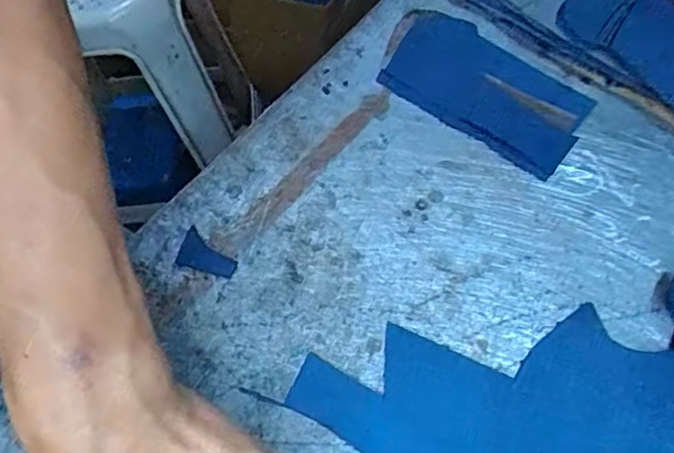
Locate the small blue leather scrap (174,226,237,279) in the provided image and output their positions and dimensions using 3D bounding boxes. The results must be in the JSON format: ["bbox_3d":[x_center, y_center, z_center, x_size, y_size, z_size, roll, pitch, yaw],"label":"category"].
[{"bbox_3d":[-0.079,0.017,0.386,0.036,0.004,0.023,14,63,16],"label":"small blue leather scrap"}]

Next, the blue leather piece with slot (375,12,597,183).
[{"bbox_3d":[0.102,-0.095,0.431,0.138,0.007,0.073,35,74,16],"label":"blue leather piece with slot"}]

